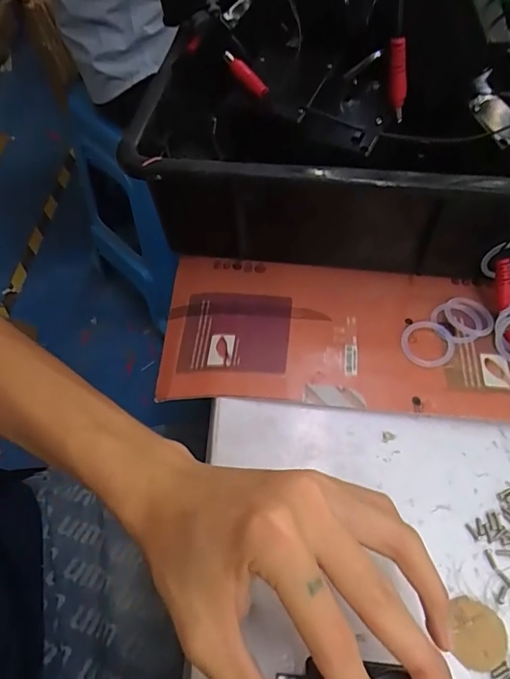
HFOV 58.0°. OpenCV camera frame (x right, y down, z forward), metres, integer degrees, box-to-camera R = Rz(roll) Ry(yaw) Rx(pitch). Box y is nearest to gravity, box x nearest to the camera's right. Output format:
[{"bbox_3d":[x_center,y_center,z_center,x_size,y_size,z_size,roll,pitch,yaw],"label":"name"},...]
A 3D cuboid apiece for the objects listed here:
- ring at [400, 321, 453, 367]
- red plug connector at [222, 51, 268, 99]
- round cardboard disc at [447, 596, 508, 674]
[{"bbox_3d":[0.115,0.002,0.307,0.032,0.004,0.034,-1,57,1],"label":"ring"},{"bbox_3d":[-0.004,-0.159,0.279,0.009,0.037,0.010,-43,59,21],"label":"red plug connector"},{"bbox_3d":[0.108,0.141,0.221,0.027,0.004,0.029,-1,57,1],"label":"round cardboard disc"}]

